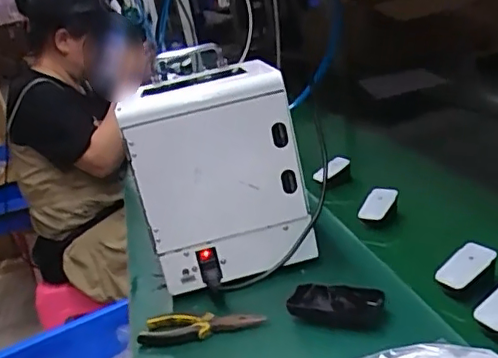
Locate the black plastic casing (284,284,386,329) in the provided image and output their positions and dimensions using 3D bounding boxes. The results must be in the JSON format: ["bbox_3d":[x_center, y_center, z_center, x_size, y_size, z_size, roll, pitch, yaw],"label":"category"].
[{"bbox_3d":[0.101,0.148,0.689,0.107,0.028,0.048,-1,22,30],"label":"black plastic casing"}]

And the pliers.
[{"bbox_3d":[-0.061,0.183,0.715,0.151,0.022,0.047,-7,20,17],"label":"pliers"}]

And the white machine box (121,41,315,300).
[{"bbox_3d":[-0.053,-0.023,0.860,0.211,0.278,0.228,-15,19,-6],"label":"white machine box"}]

